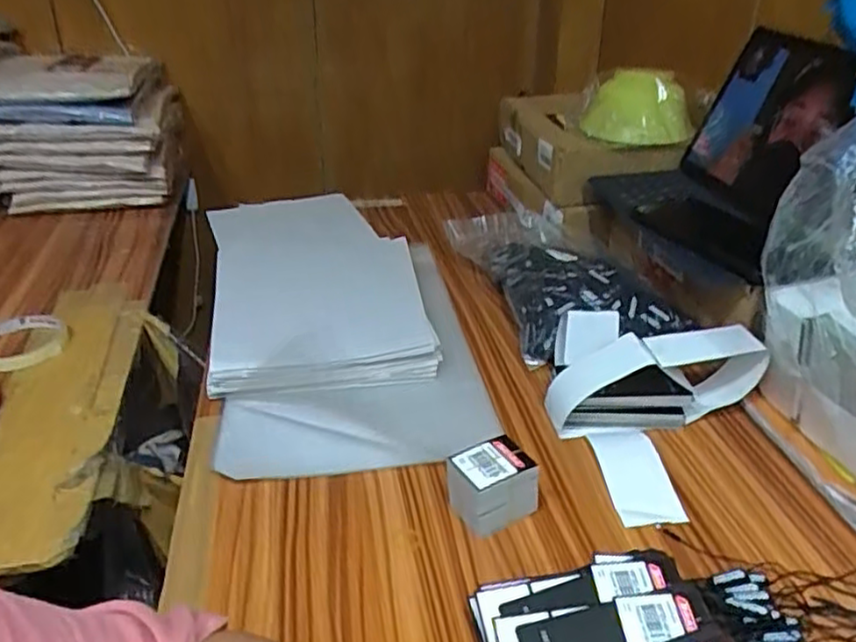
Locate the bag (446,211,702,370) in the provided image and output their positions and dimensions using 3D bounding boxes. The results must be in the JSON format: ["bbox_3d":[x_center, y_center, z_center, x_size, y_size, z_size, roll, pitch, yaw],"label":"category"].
[{"bbox_3d":[0.140,-0.053,0.756,0.165,0.067,0.281,-9,31,-15],"label":"bag"}]

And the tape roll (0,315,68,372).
[{"bbox_3d":[-0.395,0.021,0.671,0.081,0.023,0.078,0,30,0],"label":"tape roll"}]

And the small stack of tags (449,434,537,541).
[{"bbox_3d":[0.043,0.118,0.484,0.059,0.053,0.040,-18,35,-28],"label":"small stack of tags"}]

